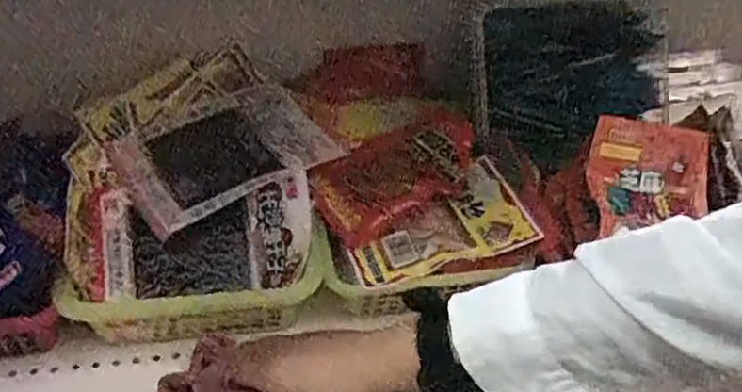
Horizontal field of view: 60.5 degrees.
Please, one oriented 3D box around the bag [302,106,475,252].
[{"bbox_3d":[0.022,-0.019,0.571,0.148,0.051,0.088,-16,40,-27],"label":"bag"}]

